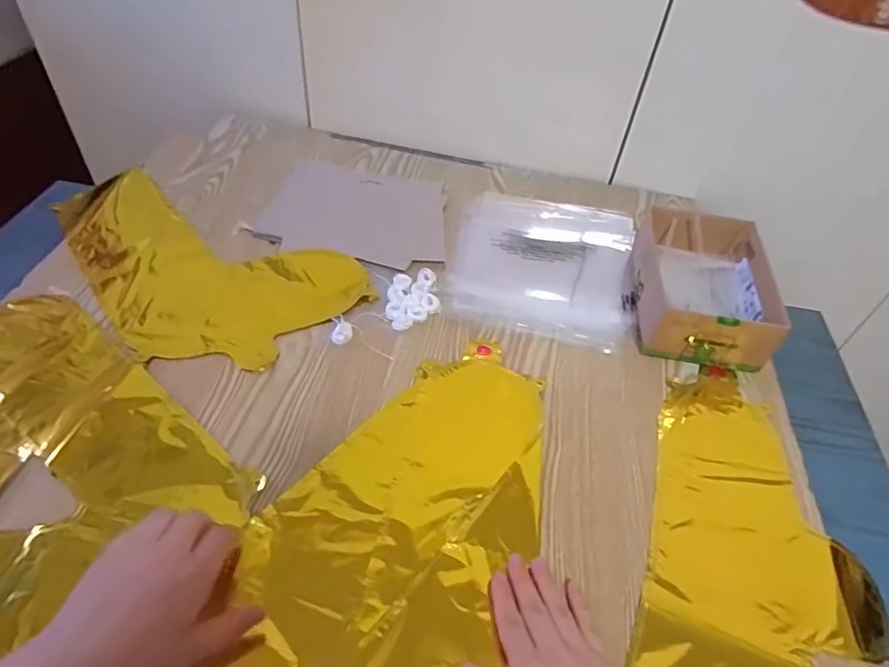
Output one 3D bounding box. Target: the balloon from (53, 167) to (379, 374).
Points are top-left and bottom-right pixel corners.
[{"bbox_3d":[-0.288,-0.093,0.643,0.386,0.018,0.224,36,53,25],"label":"balloon"}]

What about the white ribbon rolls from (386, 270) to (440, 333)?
[{"bbox_3d":[-0.035,-0.038,0.616,0.057,0.009,0.084,-2,47,-8],"label":"white ribbon rolls"}]

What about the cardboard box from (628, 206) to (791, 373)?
[{"bbox_3d":[0.277,-0.049,0.611,0.121,0.070,0.179,12,47,5],"label":"cardboard box"}]

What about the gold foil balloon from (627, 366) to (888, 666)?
[{"bbox_3d":[0.246,0.195,0.429,0.185,0.006,0.402,14,47,7],"label":"gold foil balloon"}]

